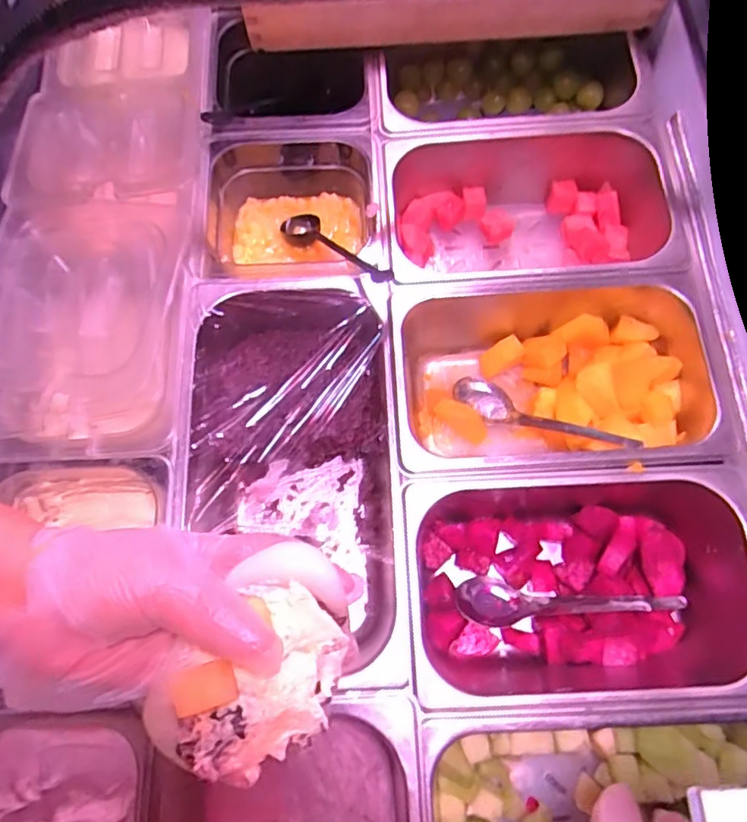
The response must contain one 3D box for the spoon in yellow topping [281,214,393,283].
[{"bbox_3d":[-0.037,-0.147,0.519,0.037,0.021,0.200,-33,40,-9],"label":"spoon in yellow topping"}]

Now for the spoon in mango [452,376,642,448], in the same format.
[{"bbox_3d":[0.143,0.006,0.482,0.163,0.035,0.032,23,71,43],"label":"spoon in mango"}]

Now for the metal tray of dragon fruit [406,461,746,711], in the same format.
[{"bbox_3d":[0.158,0.133,0.442,0.254,0.095,0.157,-3,72,-1],"label":"metal tray of dragon fruit"}]

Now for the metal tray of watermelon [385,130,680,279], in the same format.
[{"bbox_3d":[0.144,-0.180,0.553,0.260,0.097,0.162,-2,72,0],"label":"metal tray of watermelon"}]

